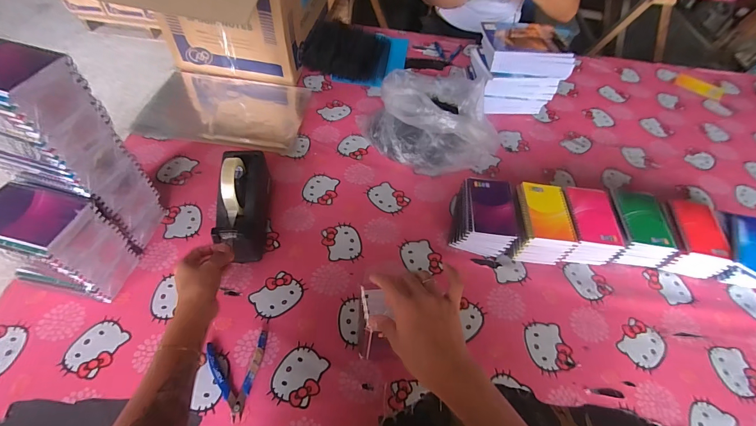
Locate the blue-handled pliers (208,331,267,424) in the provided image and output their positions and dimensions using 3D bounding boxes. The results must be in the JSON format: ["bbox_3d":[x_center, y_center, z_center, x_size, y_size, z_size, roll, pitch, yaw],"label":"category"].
[{"bbox_3d":[-0.205,0.241,0.511,0.085,0.011,0.113,-11,55,-14],"label":"blue-handled pliers"}]

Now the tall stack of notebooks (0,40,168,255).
[{"bbox_3d":[-0.450,-0.070,0.511,0.130,0.345,0.112,15,53,5],"label":"tall stack of notebooks"}]

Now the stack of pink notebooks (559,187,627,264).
[{"bbox_3d":[0.407,0.027,0.679,0.096,0.076,0.135,5,53,-2],"label":"stack of pink notebooks"}]

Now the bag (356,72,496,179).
[{"bbox_3d":[0.124,-0.211,0.777,0.246,0.158,0.273,-20,58,-19],"label":"bag"}]

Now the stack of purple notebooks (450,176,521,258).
[{"bbox_3d":[0.206,0.009,0.665,0.101,0.086,0.120,11,53,3],"label":"stack of purple notebooks"}]

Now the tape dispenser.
[{"bbox_3d":[-0.248,-0.023,0.631,0.073,0.127,0.209,-1,53,-7],"label":"tape dispenser"}]

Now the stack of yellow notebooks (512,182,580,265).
[{"bbox_3d":[0.310,0.020,0.669,0.096,0.088,0.133,5,53,-2],"label":"stack of yellow notebooks"}]

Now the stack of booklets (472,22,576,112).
[{"bbox_3d":[0.356,-0.375,0.911,0.211,0.172,0.167,-5,54,-10],"label":"stack of booklets"}]

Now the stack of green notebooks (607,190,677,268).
[{"bbox_3d":[0.506,0.033,0.671,0.097,0.096,0.119,10,53,1],"label":"stack of green notebooks"}]

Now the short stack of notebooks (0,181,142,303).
[{"bbox_3d":[-0.479,0.050,0.527,0.127,0.170,0.100,13,53,4],"label":"short stack of notebooks"}]

